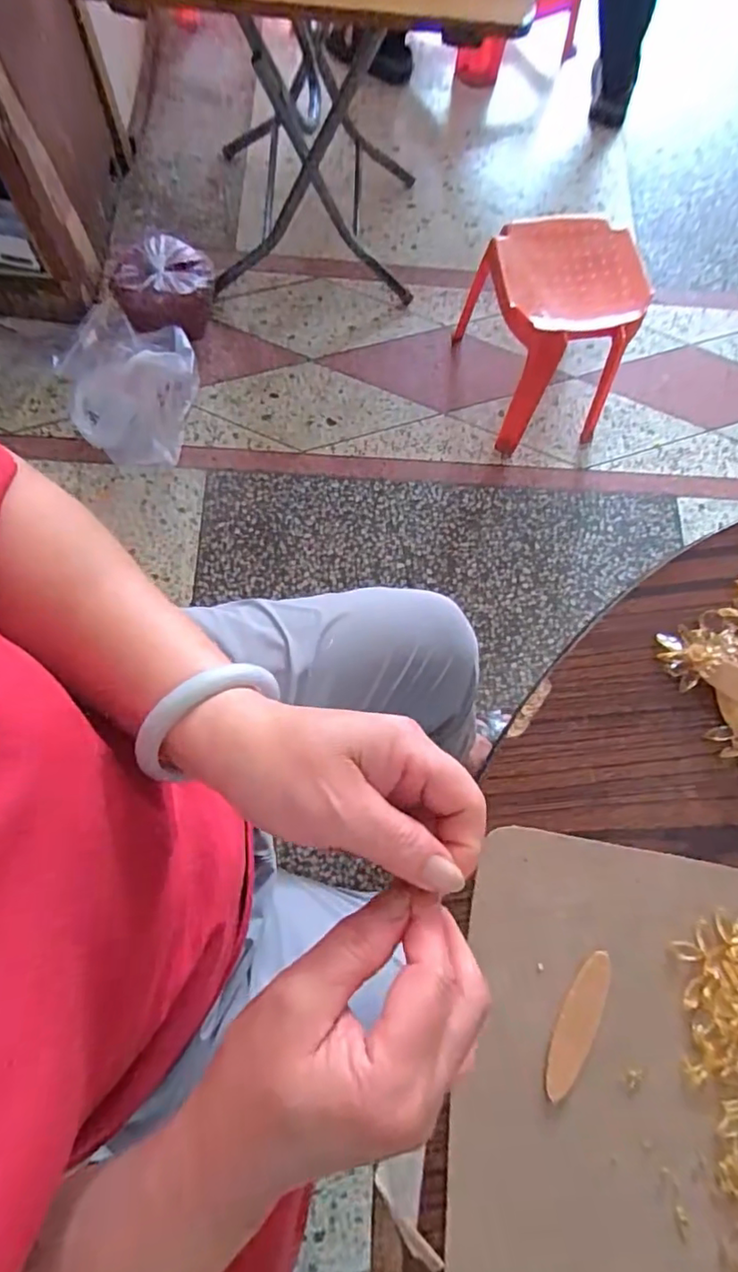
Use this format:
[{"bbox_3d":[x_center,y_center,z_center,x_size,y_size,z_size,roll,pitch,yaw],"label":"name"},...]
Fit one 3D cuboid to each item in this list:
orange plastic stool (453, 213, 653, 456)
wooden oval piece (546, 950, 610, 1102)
[{"bbox_3d":[0.367,-0.607,1.135,0.279,0.288,0.355,-14,77,-7],"label":"orange plastic stool"},{"bbox_3d":[0.107,0.197,0.286,0.017,0.004,0.070,29,76,4],"label":"wooden oval piece"}]

